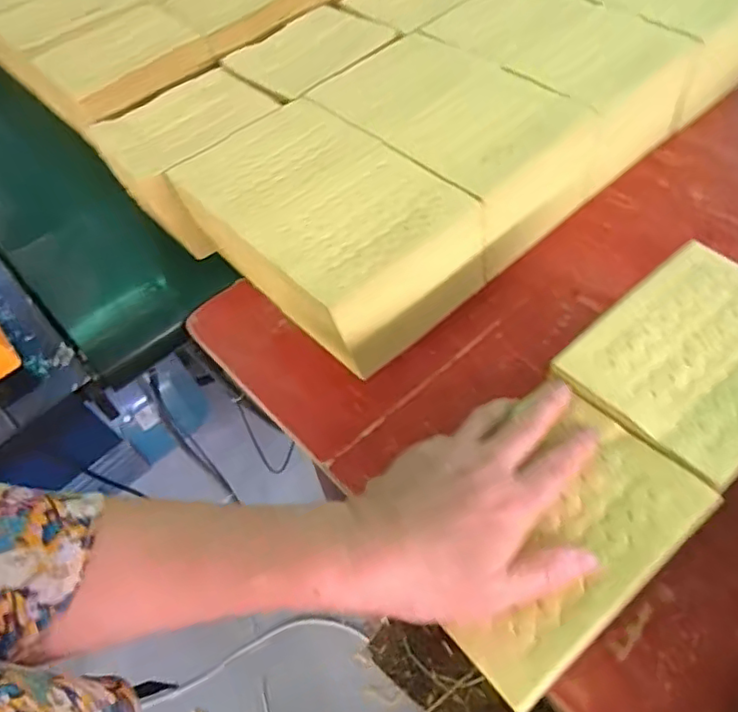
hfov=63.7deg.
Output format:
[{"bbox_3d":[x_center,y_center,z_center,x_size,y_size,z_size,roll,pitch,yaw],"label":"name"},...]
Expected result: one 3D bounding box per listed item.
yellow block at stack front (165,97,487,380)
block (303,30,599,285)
[{"bbox_3d":[-0.044,-0.117,0.558,0.169,0.109,0.245,-40,61,-21],"label":"yellow block at stack front"},{"bbox_3d":[0.081,-0.219,0.621,0.176,0.105,0.247,-40,61,-21],"label":"block"}]

